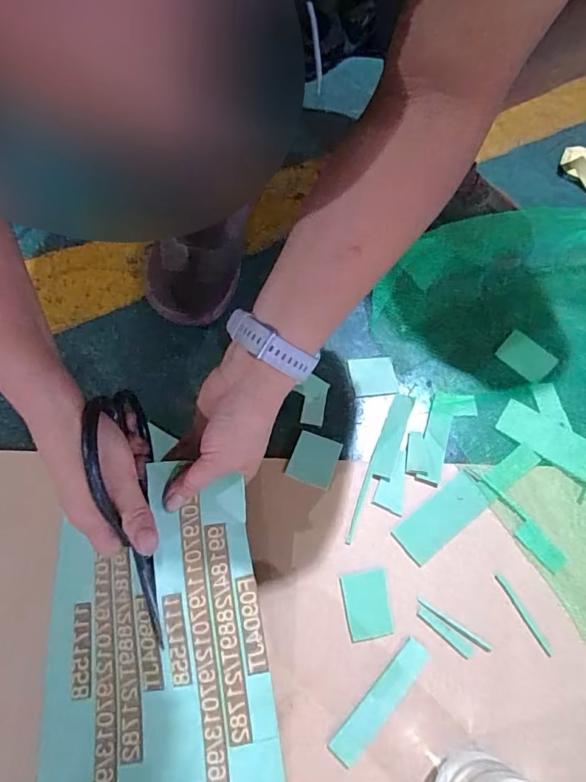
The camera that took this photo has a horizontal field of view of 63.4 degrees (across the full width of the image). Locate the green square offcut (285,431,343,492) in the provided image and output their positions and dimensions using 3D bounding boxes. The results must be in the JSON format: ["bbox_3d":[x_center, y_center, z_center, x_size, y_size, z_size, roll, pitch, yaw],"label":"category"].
[{"bbox_3d":[0.020,0.065,0.447,0.042,0.004,0.047,20,73,6],"label":"green square offcut"}]

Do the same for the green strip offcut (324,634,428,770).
[{"bbox_3d":[0.068,0.238,0.366,0.021,0.005,0.100,41,69,17],"label":"green strip offcut"}]

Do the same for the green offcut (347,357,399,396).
[{"bbox_3d":[0.083,-0.016,0.495,0.045,0.004,0.043,-6,64,-4],"label":"green offcut"}]

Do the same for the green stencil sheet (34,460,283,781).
[{"bbox_3d":[-0.107,0.196,0.355,0.173,0.049,0.258,-9,76,3],"label":"green stencil sheet"}]

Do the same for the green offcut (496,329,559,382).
[{"bbox_3d":[0.249,-0.036,0.507,0.054,0.006,0.043,39,69,17],"label":"green offcut"}]

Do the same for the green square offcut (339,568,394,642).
[{"bbox_3d":[0.062,0.177,0.394,0.038,0.004,0.050,-7,64,-5],"label":"green square offcut"}]

